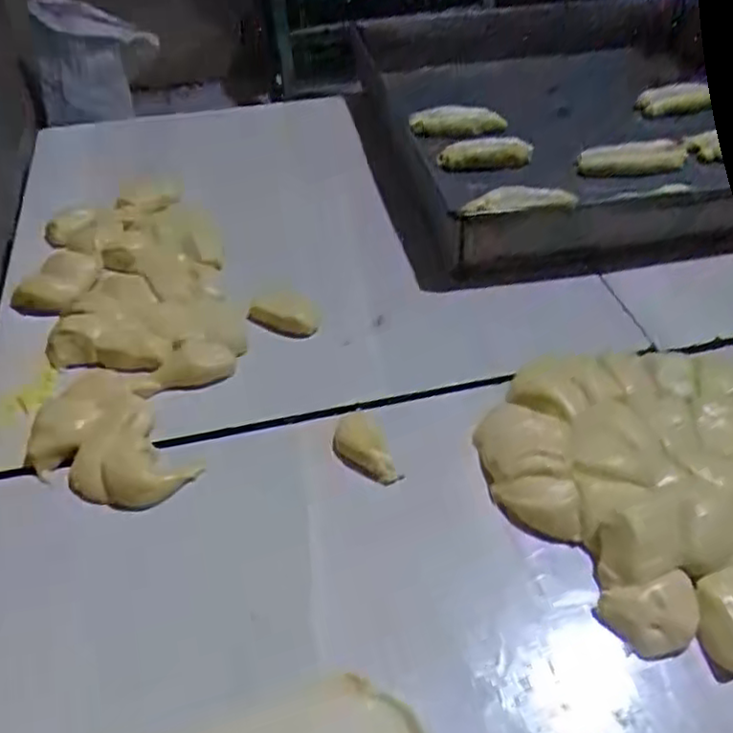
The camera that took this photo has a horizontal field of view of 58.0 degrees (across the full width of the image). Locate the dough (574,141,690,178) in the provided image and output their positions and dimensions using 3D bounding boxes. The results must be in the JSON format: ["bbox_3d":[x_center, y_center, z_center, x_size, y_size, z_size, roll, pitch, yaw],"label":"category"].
[{"bbox_3d":[0.272,-0.211,0.678,0.102,0.026,0.033,-1,46,3],"label":"dough"}]

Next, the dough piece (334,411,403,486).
[{"bbox_3d":[-0.003,0.051,0.433,0.033,0.016,0.058,-17,47,-12],"label":"dough piece"}]

